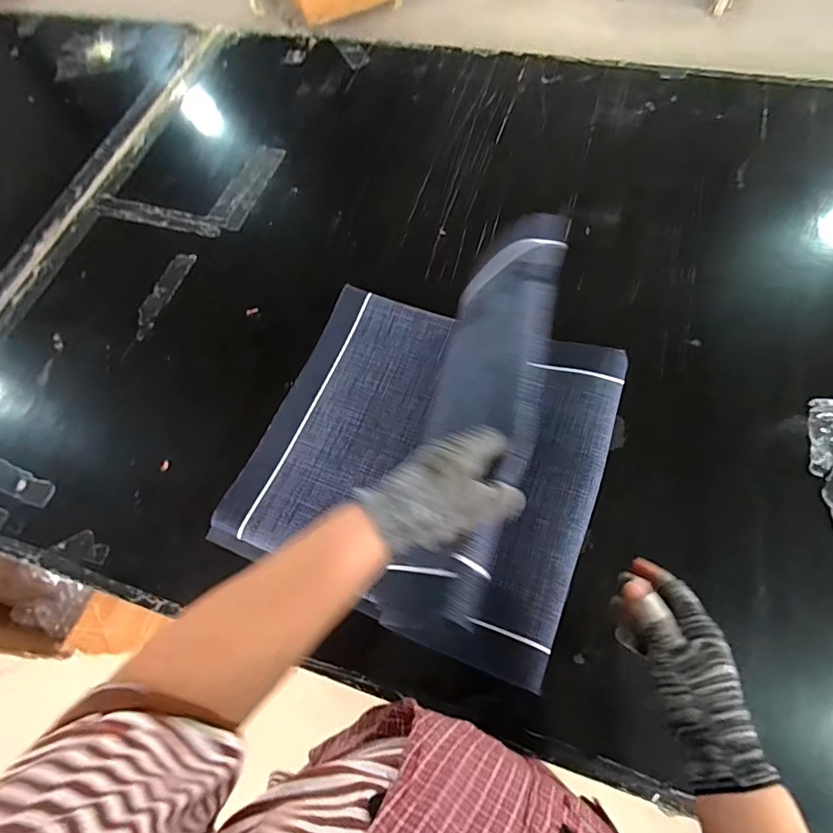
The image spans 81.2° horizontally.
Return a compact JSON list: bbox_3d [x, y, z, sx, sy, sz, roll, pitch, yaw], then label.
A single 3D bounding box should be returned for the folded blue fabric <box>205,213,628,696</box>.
[{"bbox_3d":[0.011,0.008,0.553,0.433,0.222,0.417,21,71,10],"label":"folded blue fabric"}]

